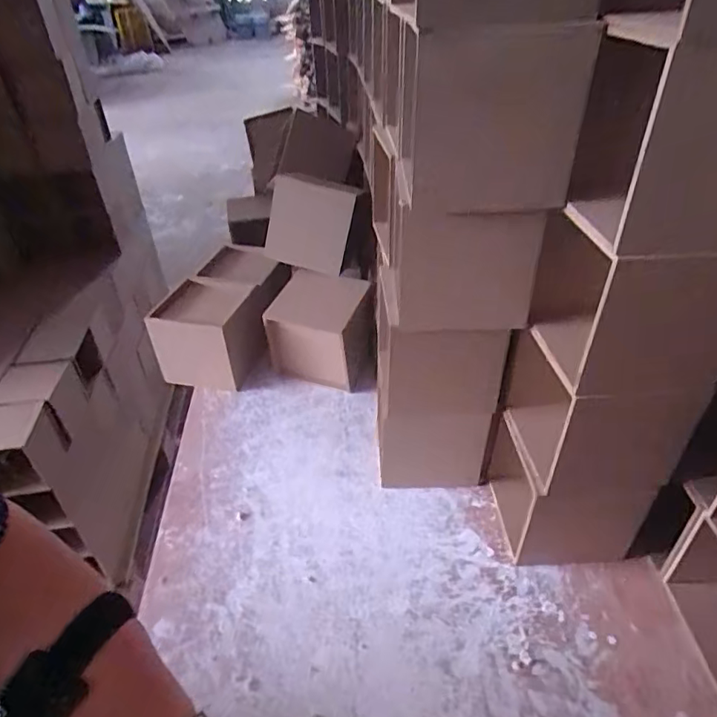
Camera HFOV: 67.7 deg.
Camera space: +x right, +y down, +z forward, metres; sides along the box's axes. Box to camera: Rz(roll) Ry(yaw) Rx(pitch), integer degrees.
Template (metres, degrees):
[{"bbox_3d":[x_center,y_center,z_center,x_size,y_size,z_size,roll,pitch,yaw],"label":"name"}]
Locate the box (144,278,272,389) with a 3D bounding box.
[{"bbox_3d":[-0.207,-0.036,0.745,0.108,0.095,0.122,8,38,12],"label":"box"}]

